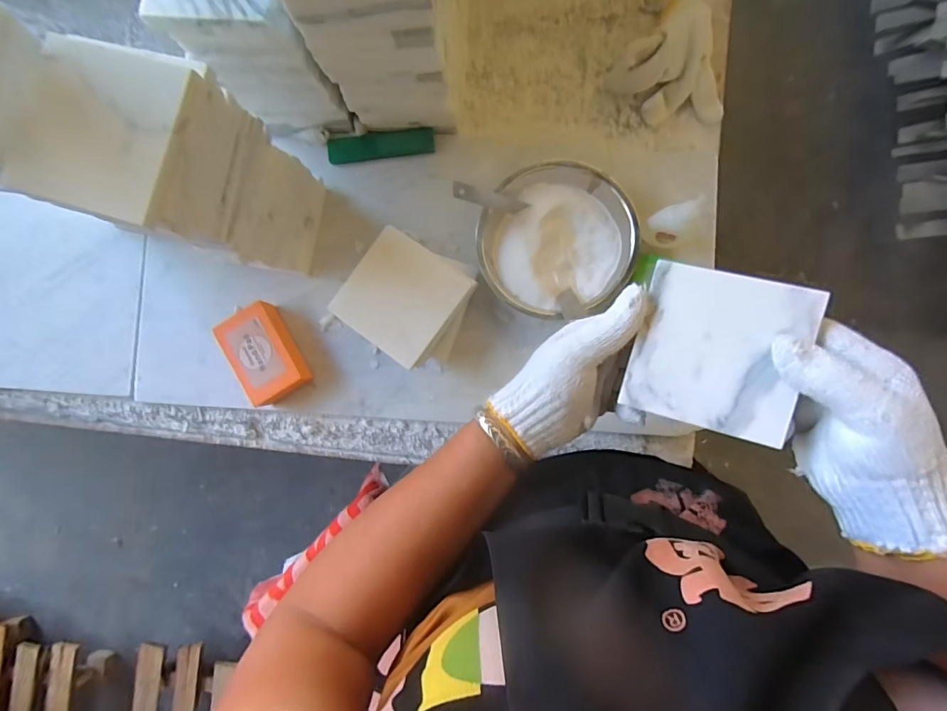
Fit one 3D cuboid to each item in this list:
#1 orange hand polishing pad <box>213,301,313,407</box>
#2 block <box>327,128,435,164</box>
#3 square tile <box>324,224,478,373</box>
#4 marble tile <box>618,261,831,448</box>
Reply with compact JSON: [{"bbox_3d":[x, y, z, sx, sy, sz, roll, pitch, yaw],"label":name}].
[{"bbox_3d":[-0.216,-0.001,0.457,0.060,0.031,0.094,-29,87,0],"label":"orange hand polishing pad"},{"bbox_3d":[-0.098,-0.223,0.470,0.111,0.008,0.029,-7,88,1],"label":"block"},{"bbox_3d":[-0.069,-0.056,0.419,0.100,0.005,0.101,36,89,3],"label":"square tile"},{"bbox_3d":[0.157,-0.003,0.284,0.097,0.004,0.097,15,94,17],"label":"marble tile"}]

